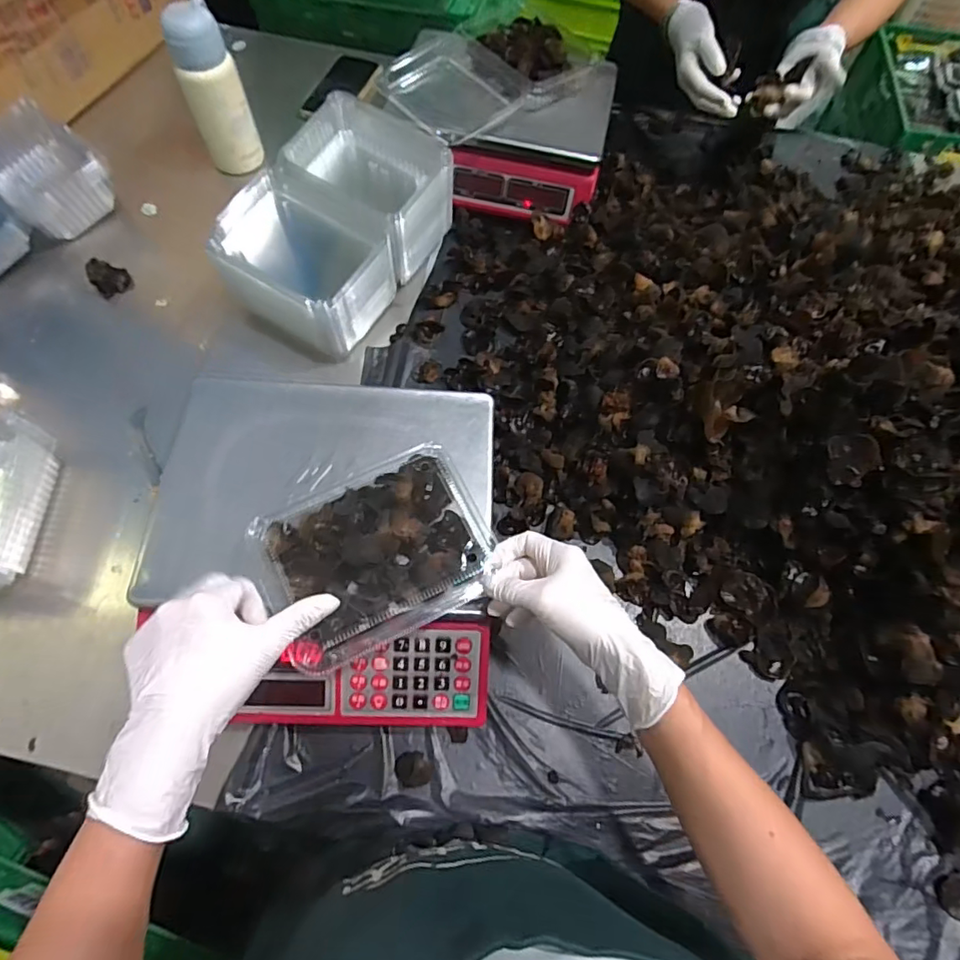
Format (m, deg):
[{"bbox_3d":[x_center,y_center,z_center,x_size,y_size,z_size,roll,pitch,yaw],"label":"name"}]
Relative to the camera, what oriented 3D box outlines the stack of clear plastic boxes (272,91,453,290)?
[{"bbox_3d":[-0.137,-0.368,0.680,0.186,0.111,0.151,27,68,8],"label":"stack of clear plastic boxes"}]

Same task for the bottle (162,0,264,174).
[{"bbox_3d":[-0.353,-0.515,0.714,0.075,0.172,0.068,-19,69,-11],"label":"bottle"}]

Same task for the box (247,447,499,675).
[{"bbox_3d":[-0.078,0.057,0.429,0.176,0.048,0.130,-24,70,-13],"label":"box"}]

